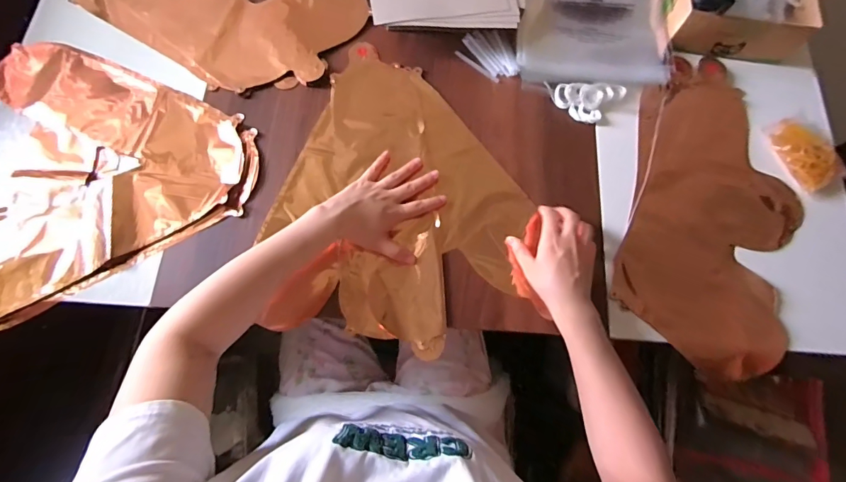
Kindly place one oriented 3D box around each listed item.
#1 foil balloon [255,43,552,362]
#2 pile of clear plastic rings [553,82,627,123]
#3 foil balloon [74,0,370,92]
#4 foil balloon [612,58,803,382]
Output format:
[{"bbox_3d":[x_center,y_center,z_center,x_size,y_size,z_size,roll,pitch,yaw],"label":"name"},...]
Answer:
[{"bbox_3d":[-0.013,-0.062,0.543,0.334,0.027,0.391,11,74,1],"label":"foil balloon"},{"bbox_3d":[0.240,-0.198,0.584,0.098,0.015,0.061,4,74,-1],"label":"pile of clear plastic rings"},{"bbox_3d":[-0.317,-0.353,0.614,0.423,0.025,0.237,17,74,3],"label":"foil balloon"},{"bbox_3d":[0.386,-0.051,0.539,0.209,0.014,0.420,16,74,3],"label":"foil balloon"}]

